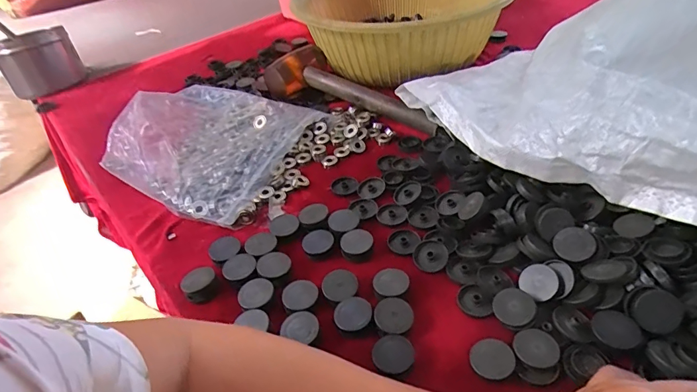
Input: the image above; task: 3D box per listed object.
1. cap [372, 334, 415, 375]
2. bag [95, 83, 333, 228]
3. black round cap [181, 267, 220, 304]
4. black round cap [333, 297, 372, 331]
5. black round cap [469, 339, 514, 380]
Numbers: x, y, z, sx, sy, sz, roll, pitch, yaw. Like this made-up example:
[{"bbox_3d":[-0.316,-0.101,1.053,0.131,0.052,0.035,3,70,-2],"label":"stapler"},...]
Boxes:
[{"bbox_3d":[0.035,0.124,0.332,0.032,0.004,0.032,-4,40,4],"label":"cap"},{"bbox_3d":[-0.194,-0.087,0.593,0.273,0.052,0.244,17,46,26],"label":"bag"},{"bbox_3d":[-0.143,0.088,0.410,0.032,0.018,0.036,-28,44,-23],"label":"black round cap"},{"bbox_3d":[0.004,0.103,0.366,0.033,0.004,0.031,-4,40,4],"label":"black round cap"},{"bbox_3d":[0.111,0.124,0.324,0.032,0.005,0.030,-5,40,3],"label":"black round cap"}]

